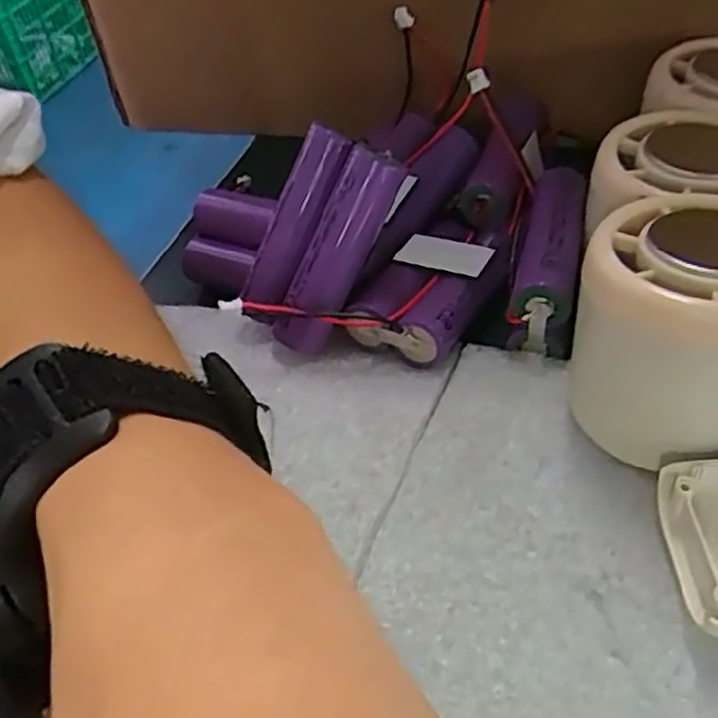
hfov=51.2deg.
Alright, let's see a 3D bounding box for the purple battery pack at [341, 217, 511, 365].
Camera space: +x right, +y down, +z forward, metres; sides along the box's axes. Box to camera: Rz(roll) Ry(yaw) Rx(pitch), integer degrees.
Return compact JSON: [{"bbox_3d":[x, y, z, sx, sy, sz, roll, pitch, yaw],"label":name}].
[{"bbox_3d":[0.025,-0.025,0.250,0.036,0.016,0.069,21,52,27],"label":"purple battery pack"}]

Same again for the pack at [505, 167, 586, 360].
[{"bbox_3d":[0.062,-0.035,0.248,0.018,0.029,0.065,7,47,15],"label":"pack"}]

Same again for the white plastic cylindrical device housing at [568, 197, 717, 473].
[{"bbox_3d":[0.084,-0.006,0.193,0.053,0.061,0.049,-4,45,5],"label":"white plastic cylindrical device housing"}]

